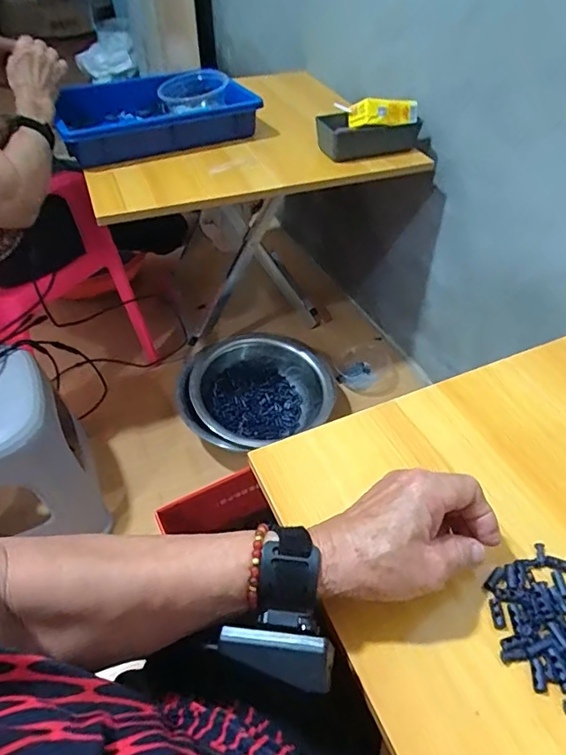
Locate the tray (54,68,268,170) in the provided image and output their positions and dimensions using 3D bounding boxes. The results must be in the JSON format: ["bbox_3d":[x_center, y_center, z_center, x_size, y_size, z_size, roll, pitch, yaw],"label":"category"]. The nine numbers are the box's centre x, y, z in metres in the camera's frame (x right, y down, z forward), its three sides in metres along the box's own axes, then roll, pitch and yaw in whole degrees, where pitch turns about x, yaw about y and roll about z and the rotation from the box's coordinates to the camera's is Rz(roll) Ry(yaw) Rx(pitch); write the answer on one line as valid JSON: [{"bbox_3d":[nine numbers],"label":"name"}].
[{"bbox_3d":[-0.250,-0.497,0.939,0.346,0.084,0.242,-21,50,-18],"label":"tray"}]

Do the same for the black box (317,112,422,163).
[{"bbox_3d":[0.156,-0.447,0.924,0.186,0.063,0.060,-9,47,-8],"label":"black box"}]

